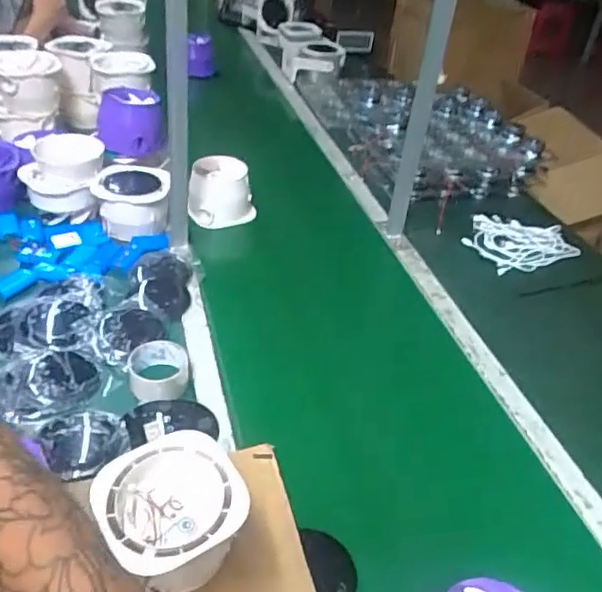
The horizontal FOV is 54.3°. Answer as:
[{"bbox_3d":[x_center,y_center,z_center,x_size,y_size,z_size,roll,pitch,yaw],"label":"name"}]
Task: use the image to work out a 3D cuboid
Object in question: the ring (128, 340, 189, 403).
[{"bbox_3d":[-0.204,0.104,0.846,0.083,0.037,0.087,-1,39,-9],"label":"ring"}]

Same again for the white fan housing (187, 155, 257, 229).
[{"bbox_3d":[-0.172,-0.216,1.261,0.136,0.121,0.115,-3,39,-11],"label":"white fan housing"}]

